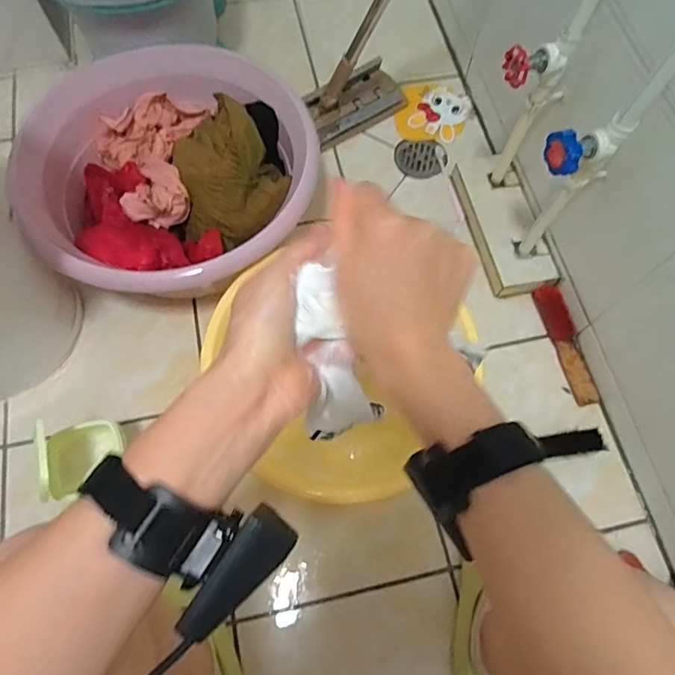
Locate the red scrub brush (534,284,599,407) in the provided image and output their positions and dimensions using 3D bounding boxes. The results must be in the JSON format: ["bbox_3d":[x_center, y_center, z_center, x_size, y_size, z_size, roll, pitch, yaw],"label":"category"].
[{"bbox_3d":[0.387,0.010,0.849,0.043,0.023,0.211,-11,69,-6],"label":"red scrub brush"}]

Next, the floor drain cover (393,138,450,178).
[{"bbox_3d":[0.169,-0.361,1.012,0.103,0.010,0.096,3,69,-1],"label":"floor drain cover"}]

